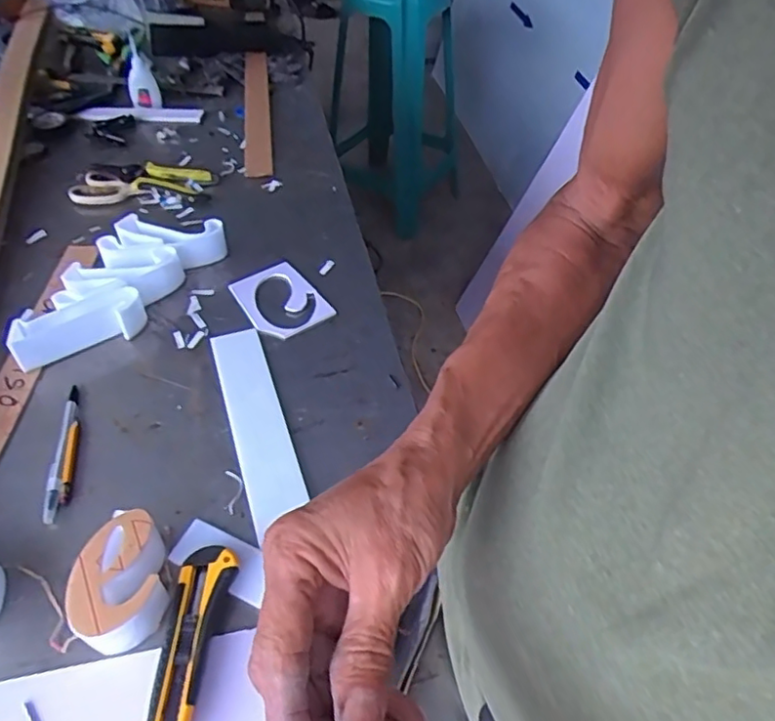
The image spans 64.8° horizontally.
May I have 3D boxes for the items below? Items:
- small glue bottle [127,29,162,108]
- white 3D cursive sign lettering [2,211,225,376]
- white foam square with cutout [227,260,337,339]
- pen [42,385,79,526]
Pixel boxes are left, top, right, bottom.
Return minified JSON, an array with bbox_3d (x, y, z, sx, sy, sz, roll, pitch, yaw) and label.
[{"bbox_3d":[-0.397,-0.459,0.973,0.045,0.107,0.030,-16,29,-14],"label":"small glue bottle"},{"bbox_3d":[-0.302,-0.082,0.683,0.112,0.046,0.256,20,49,15],"label":"white 3D cursive sign lettering"},{"bbox_3d":[-0.124,-0.072,0.703,0.085,0.010,0.107,-27,56,-25],"label":"white foam square with cutout"},{"bbox_3d":[-0.298,0.080,0.560,0.015,0.009,0.149,-6,49,-9],"label":"pen"}]

